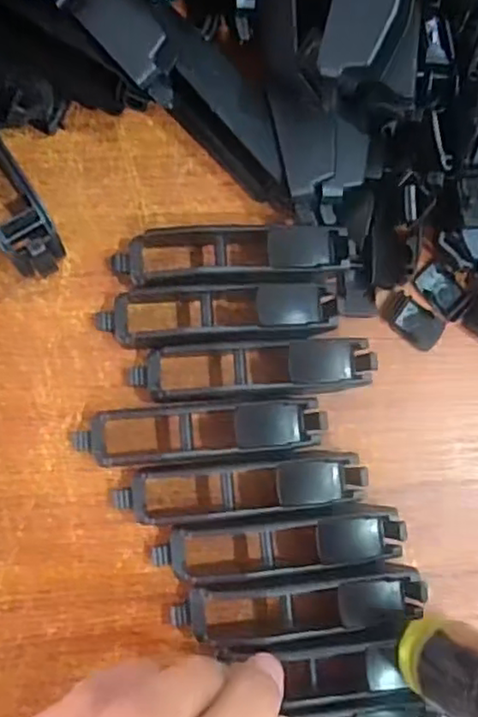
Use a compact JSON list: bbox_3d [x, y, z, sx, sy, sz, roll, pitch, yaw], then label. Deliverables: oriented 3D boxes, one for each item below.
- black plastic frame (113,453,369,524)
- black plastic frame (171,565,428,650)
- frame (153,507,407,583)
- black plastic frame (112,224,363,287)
[{"bbox_3d":[0.000,0.040,0.207,0.076,0.020,0.016,-4,84,-8],"label":"black plastic frame"},{"bbox_3d":[0.019,0.076,0.203,0.075,0.017,0.018,-6,84,-8],"label":"black plastic frame"},{"bbox_3d":[0.013,0.056,0.204,0.076,0.016,0.016,-5,84,-8],"label":"frame"},{"bbox_3d":[0.000,-0.035,0.214,0.077,0.016,0.022,-1,84,-7],"label":"black plastic frame"}]

